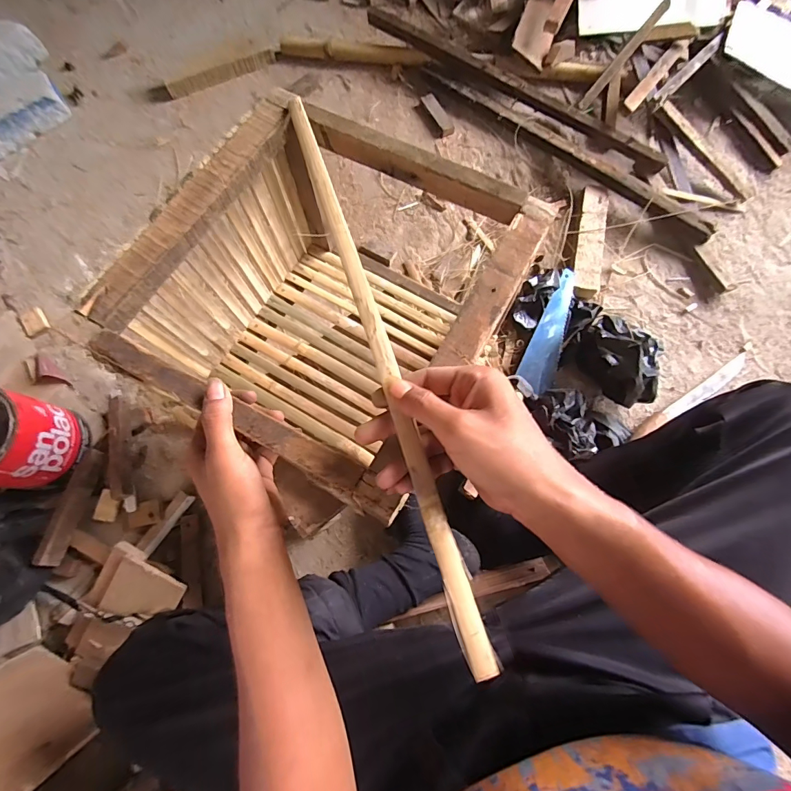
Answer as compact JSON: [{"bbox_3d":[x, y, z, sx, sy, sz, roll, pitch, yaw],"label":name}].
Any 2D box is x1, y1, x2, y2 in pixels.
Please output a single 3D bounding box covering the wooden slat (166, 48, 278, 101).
[{"bbox_3d":[-0.419,-0.779,0.993,0.266,0.024,0.022,-21,74,-5],"label":"wooden slat"}]

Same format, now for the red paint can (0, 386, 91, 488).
[{"bbox_3d":[-0.633,0.069,0.667,0.151,0.132,0.145,0,73,1],"label":"red paint can"}]

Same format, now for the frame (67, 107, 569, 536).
[{"bbox_3d":[-0.064,-0.092,0.472,0.309,0.267,0.309,31,81,6],"label":"frame"}]

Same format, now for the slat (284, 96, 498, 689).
[{"bbox_3d":[-0.019,-0.059,0.316,0.018,0.008,0.487,-17,70,-3],"label":"slat"}]

